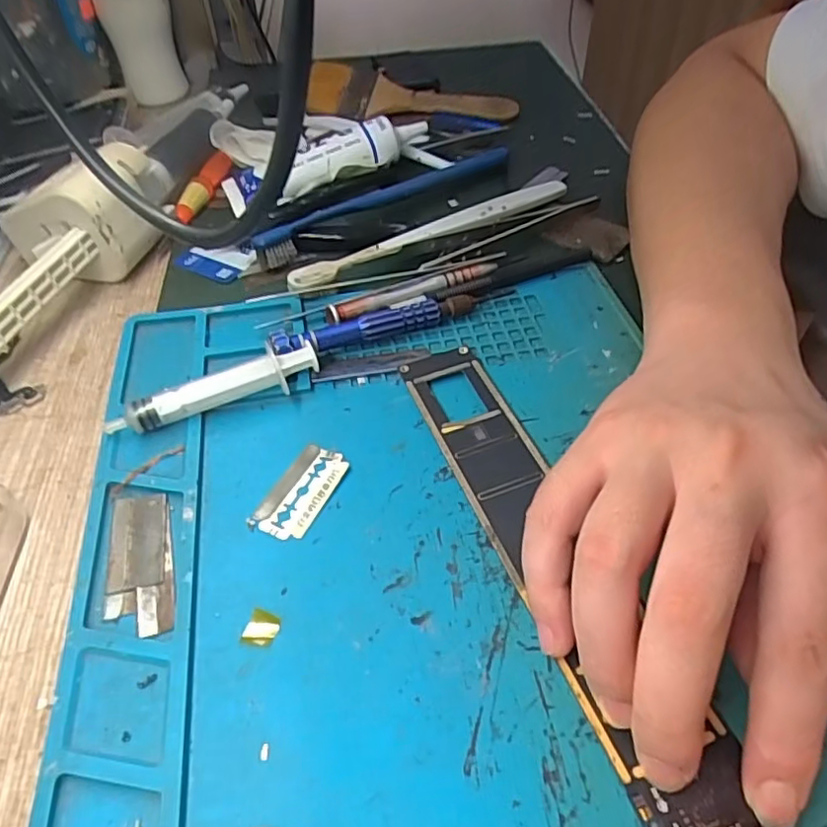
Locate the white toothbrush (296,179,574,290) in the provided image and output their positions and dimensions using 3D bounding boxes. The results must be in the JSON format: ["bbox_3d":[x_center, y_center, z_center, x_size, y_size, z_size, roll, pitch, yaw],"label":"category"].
[{"bbox_3d":[0.015,-0.103,0.349,0.180,0.007,0.016,-27,51,-21],"label":"white toothbrush"}]

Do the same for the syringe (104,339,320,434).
[{"bbox_3d":[-0.084,-0.009,0.269,0.089,0.018,0.016,-21,50,-17],"label":"syringe"}]

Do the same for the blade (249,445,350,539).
[{"bbox_3d":[-0.043,0.030,0.244,0.022,0.004,0.042,20,50,19],"label":"blade"}]

